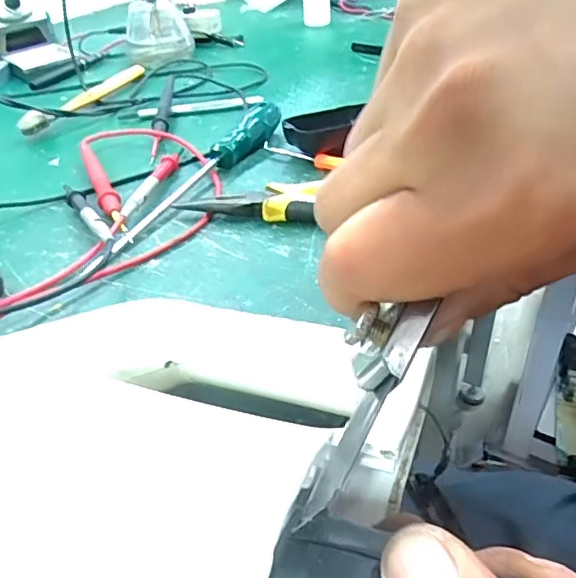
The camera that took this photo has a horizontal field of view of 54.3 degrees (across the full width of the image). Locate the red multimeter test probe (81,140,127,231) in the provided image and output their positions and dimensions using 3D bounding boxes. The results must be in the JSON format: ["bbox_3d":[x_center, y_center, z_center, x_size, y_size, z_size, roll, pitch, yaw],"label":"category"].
[{"bbox_3d":[-0.135,-0.075,0.401,0.013,0.013,0.145,-19,39,-19],"label":"red multimeter test probe"}]

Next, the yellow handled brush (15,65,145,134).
[{"bbox_3d":[-0.201,-0.194,0.558,0.022,0.020,0.179,8,39,17],"label":"yellow handled brush"}]

